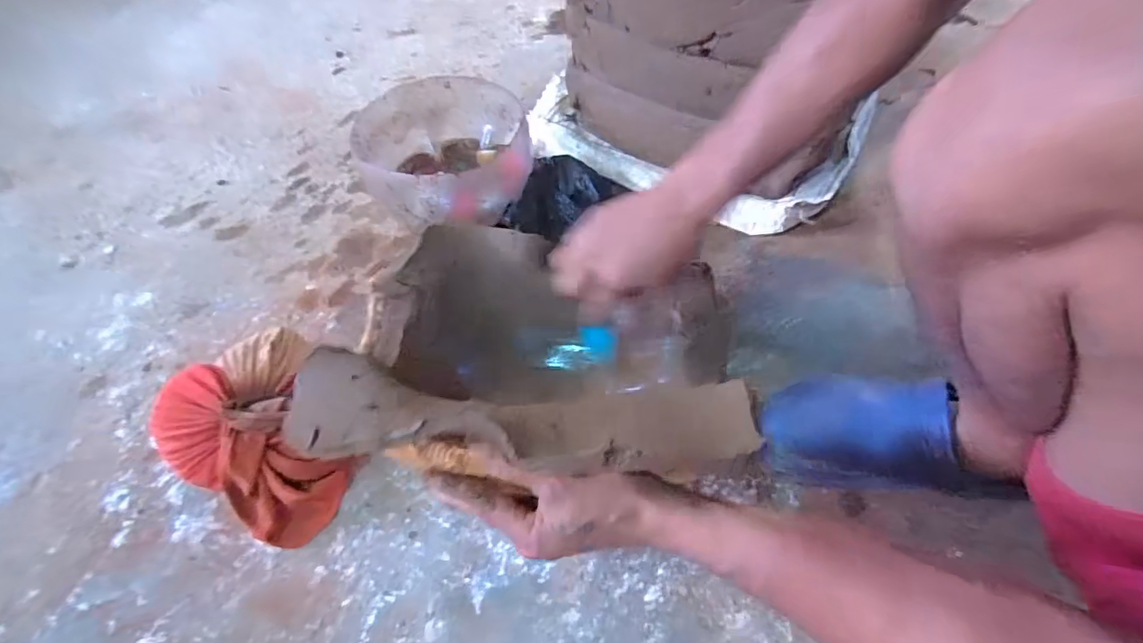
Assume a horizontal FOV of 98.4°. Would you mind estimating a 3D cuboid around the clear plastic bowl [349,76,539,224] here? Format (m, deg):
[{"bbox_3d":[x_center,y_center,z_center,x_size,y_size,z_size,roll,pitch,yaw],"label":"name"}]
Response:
[{"bbox_3d":[-0.185,-0.239,0.739,0.234,0.132,0.238,-1,56,1],"label":"clear plastic bowl"}]

